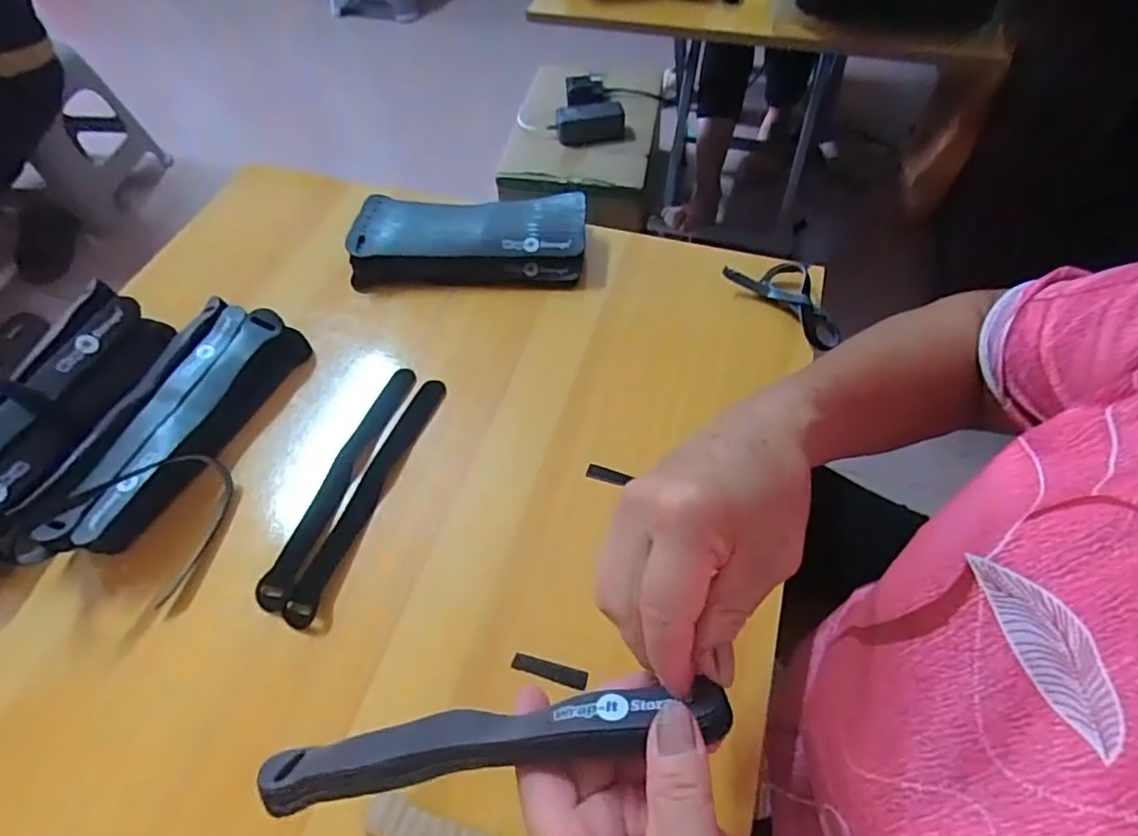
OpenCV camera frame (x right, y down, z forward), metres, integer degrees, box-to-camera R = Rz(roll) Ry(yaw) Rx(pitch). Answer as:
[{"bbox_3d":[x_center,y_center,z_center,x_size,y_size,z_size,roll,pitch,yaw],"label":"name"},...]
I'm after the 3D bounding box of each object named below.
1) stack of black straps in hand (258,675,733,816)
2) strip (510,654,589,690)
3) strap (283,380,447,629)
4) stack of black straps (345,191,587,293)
[{"bbox_3d":[-0.033,0.130,0.249,0.190,0.015,0.025,-13,55,6],"label":"stack of black straps in hand"},{"bbox_3d":[-0.011,0.146,0.358,0.044,0.004,0.009,12,57,11],"label":"strip"},{"bbox_3d":[-0.137,0.049,0.431,0.022,0.007,0.194,15,57,13],"label":"strap"},{"bbox_3d":[-0.087,-0.160,0.553,0.202,0.036,0.089,-1,55,3],"label":"stack of black straps"}]

